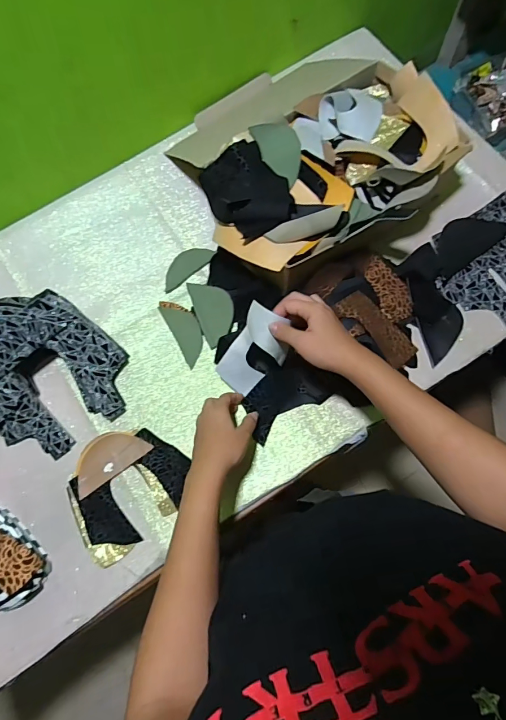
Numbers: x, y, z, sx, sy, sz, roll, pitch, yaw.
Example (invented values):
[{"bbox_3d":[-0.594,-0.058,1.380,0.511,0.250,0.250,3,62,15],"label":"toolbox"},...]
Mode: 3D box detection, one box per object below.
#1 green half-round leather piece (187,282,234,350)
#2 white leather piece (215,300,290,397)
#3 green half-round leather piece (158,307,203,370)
[{"bbox_3d":[-0.060,-0.079,0.605,0.056,0.008,0.107,-27,72,9],"label":"green half-round leather piece"},{"bbox_3d":[0.003,-0.011,0.515,0.063,0.141,0.037,42,45,13],"label":"white leather piece"},{"bbox_3d":[-0.100,-0.043,0.605,0.042,0.004,0.103,-29,80,0],"label":"green half-round leather piece"}]

